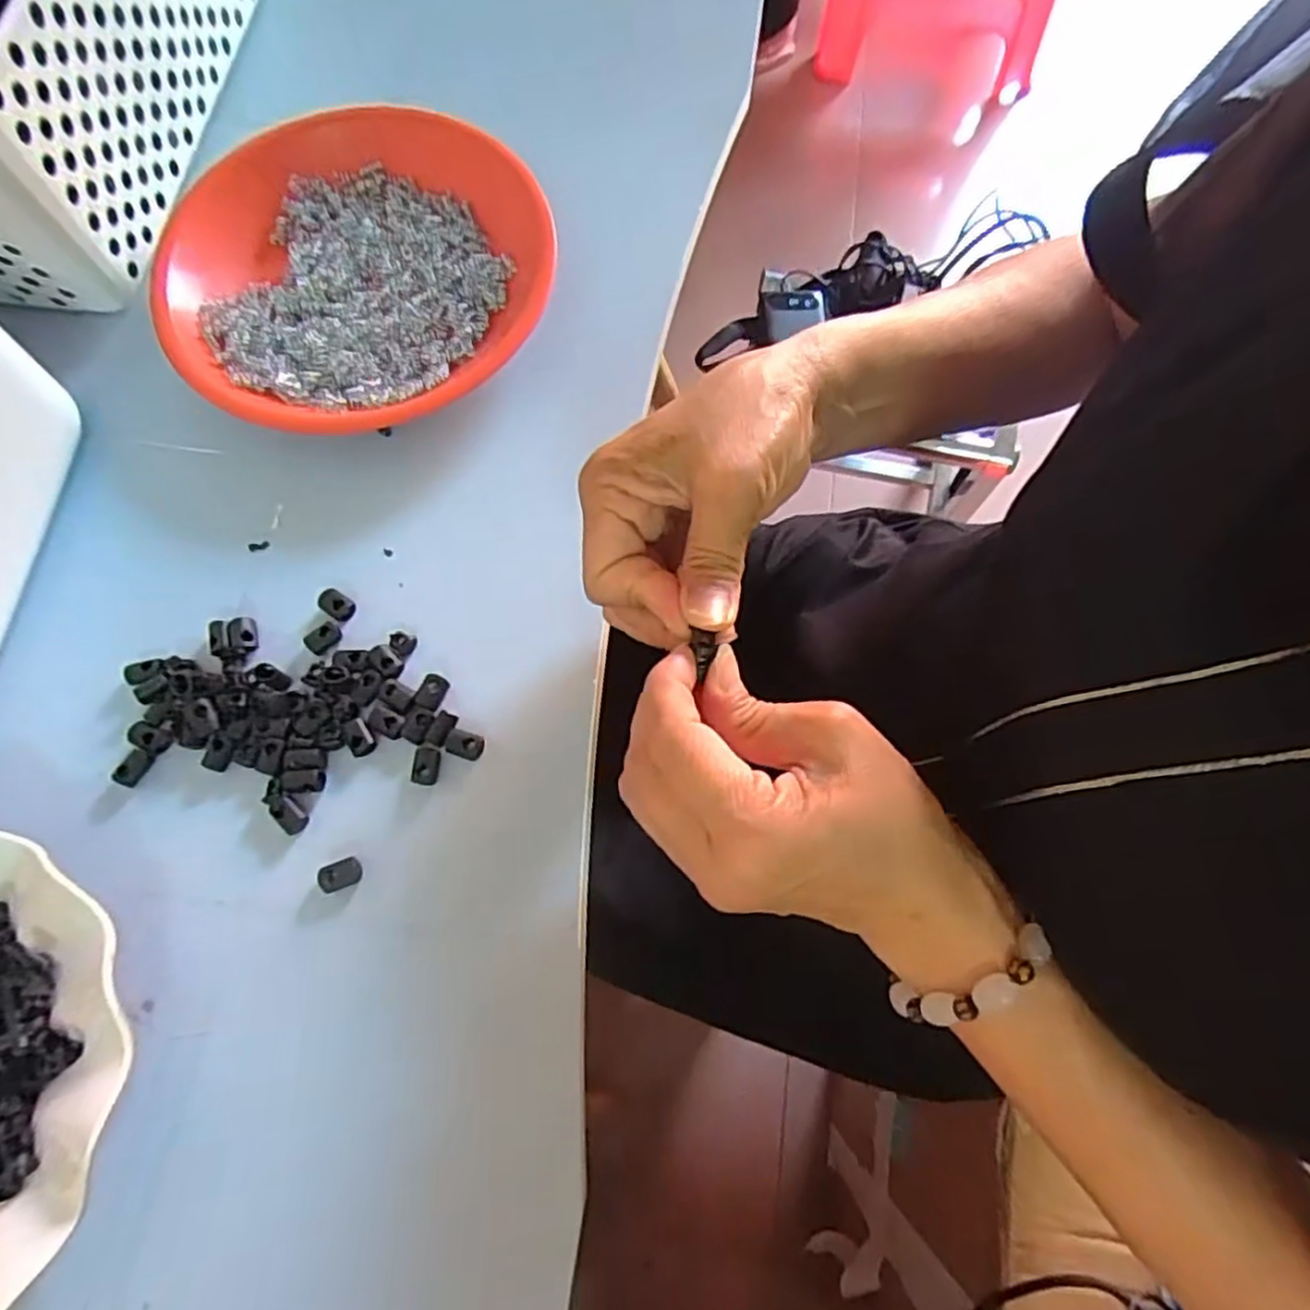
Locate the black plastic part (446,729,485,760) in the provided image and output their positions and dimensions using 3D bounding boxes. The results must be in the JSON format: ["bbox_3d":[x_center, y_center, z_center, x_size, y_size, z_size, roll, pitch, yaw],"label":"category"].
[{"bbox_3d":[-0.081,0.038,0.311,0.015,0.004,0.011,18,74,6],"label":"black plastic part"}]

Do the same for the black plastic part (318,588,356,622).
[{"bbox_3d":[-0.144,-0.022,0.333,0.018,0.007,0.011,35,76,10],"label":"black plastic part"}]

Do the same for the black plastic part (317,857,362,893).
[{"bbox_3d":[-0.126,0.088,0.292,0.017,0.004,0.011,-20,74,-6],"label":"black plastic part"}]

